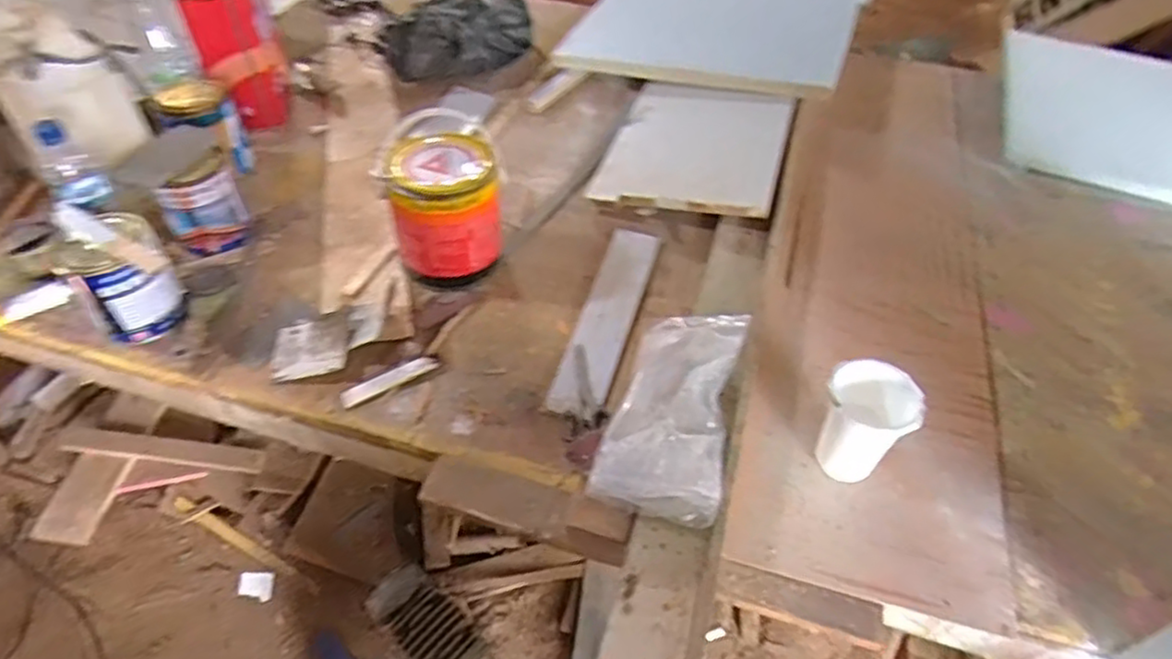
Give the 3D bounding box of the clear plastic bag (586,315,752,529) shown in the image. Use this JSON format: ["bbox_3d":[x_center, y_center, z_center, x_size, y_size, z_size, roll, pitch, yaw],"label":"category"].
[{"bbox_3d":[0.107,0.093,0.821,0.136,0.059,0.280,16,50,10],"label":"clear plastic bag"}]

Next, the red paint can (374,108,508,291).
[{"bbox_3d":[-0.193,-0.172,0.973,0.154,0.177,0.149,2,49,-2],"label":"red paint can"}]

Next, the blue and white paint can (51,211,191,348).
[{"bbox_3d":[-0.593,-0.064,0.892,0.112,0.133,0.101,-33,58,-27],"label":"blue and white paint can"}]

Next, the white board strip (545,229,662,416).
[{"bbox_3d":[0.030,-0.021,0.956,0.080,0.009,0.333,6,50,18],"label":"white board strip"}]

